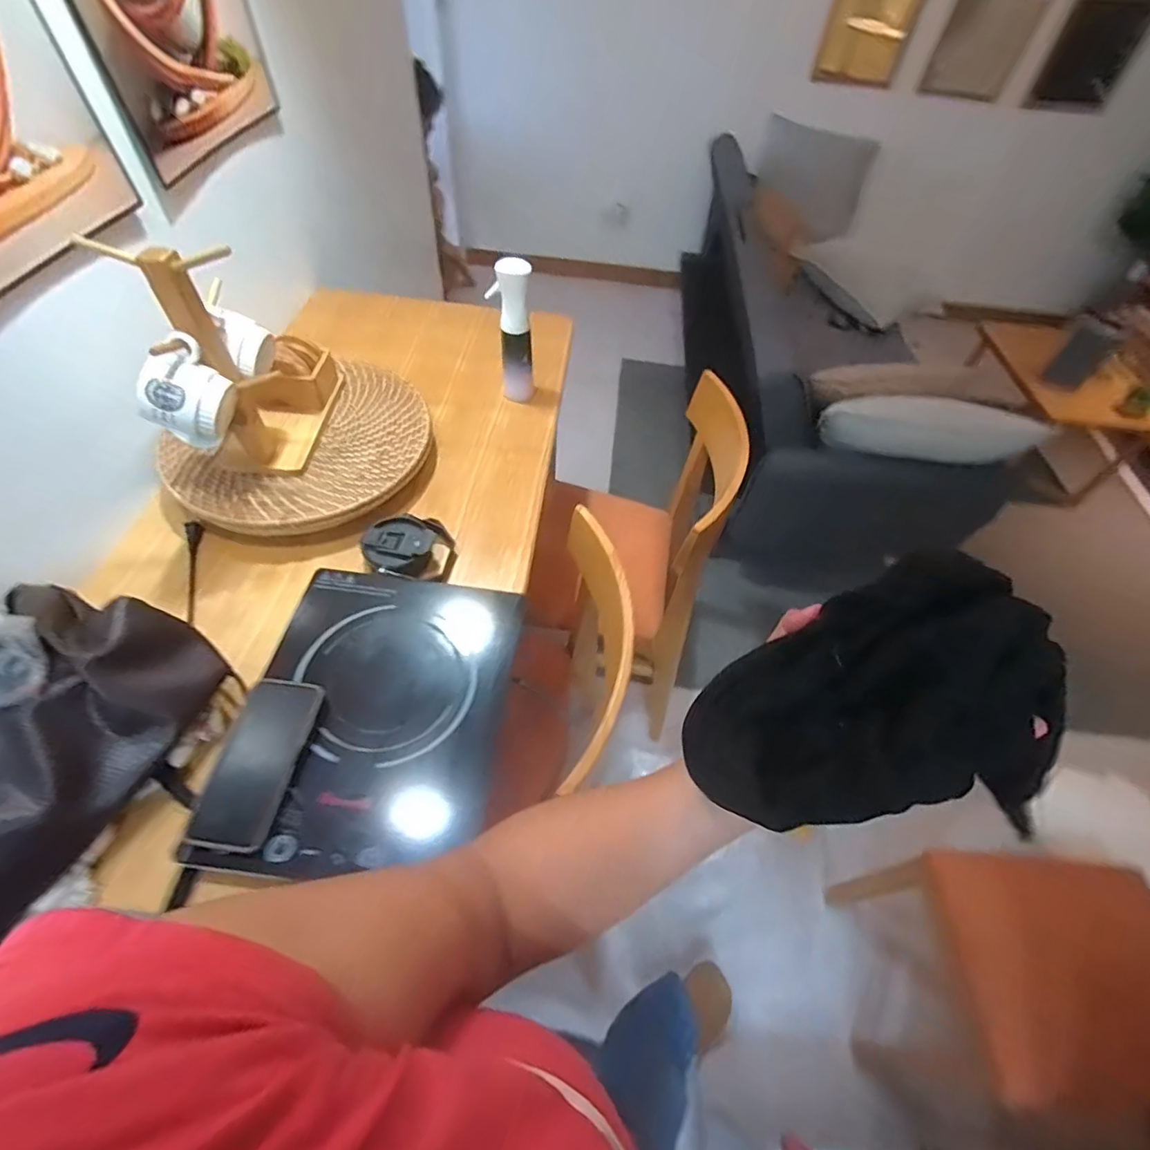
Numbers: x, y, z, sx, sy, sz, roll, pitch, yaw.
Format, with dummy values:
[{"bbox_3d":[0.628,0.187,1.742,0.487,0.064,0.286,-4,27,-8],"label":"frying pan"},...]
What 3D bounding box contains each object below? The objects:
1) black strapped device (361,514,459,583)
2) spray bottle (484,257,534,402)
[{"bbox_3d":[-0.241,-0.039,0.780,0.128,0.042,0.112,10,54,3],"label":"black strapped device"},{"bbox_3d":[-0.110,-0.425,0.950,0.063,0.234,0.057,22,56,12],"label":"spray bottle"}]

